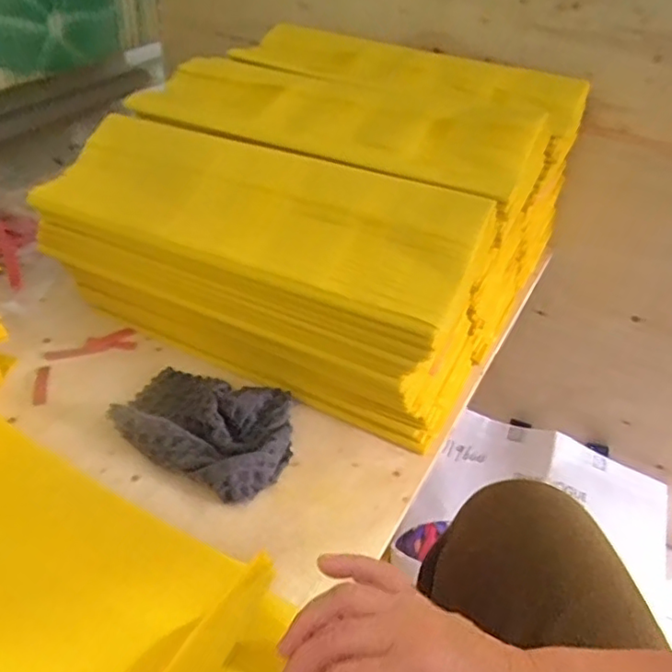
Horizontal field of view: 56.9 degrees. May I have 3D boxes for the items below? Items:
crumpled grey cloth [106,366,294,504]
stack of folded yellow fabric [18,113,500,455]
[{"bbox_3d":[-0.103,0.066,0.498,0.144,0.031,0.103,24,43,20],"label":"crumpled grey cloth"},{"bbox_3d":[-0.066,-0.055,0.536,0.371,0.181,0.133,21,42,17],"label":"stack of folded yellow fabric"}]

